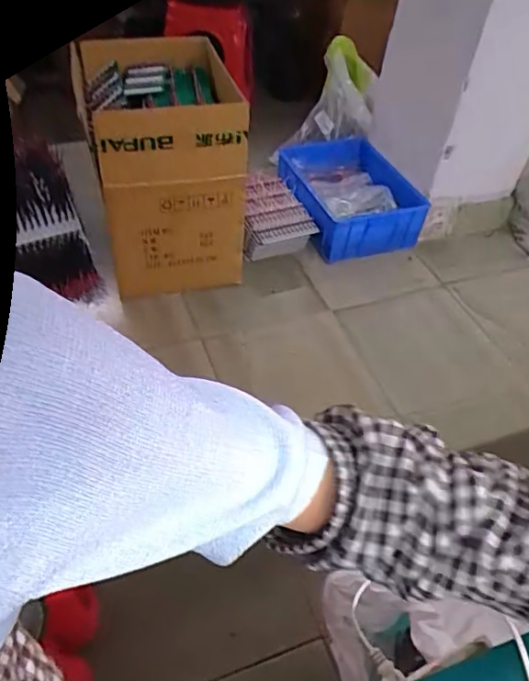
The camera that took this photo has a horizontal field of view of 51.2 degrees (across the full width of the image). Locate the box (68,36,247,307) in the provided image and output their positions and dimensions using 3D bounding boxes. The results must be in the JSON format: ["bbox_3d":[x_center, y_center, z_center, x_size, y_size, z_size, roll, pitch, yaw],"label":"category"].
[{"bbox_3d":[-0.294,-0.507,1.566,0.361,0.482,0.503,-11,49,-16],"label":"box"}]

